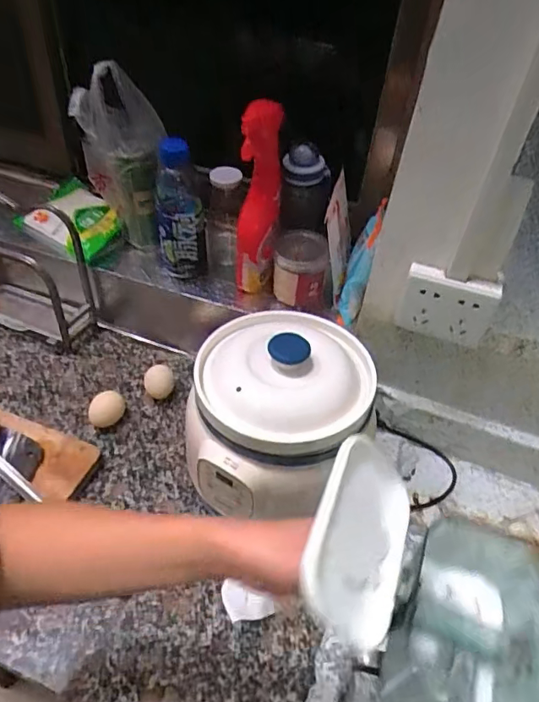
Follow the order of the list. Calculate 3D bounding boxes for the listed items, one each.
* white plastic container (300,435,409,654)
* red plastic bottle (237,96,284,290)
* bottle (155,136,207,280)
[{"bbox_3d":[0.057,0.112,0.308,0.082,0.009,0.116,48,47,-21],"label":"white plastic container"},{"bbox_3d":[-0.016,-0.205,0.718,0.058,0.271,0.057,5,44,-1],"label":"red plastic bottle"},{"bbox_3d":[-0.136,-0.208,0.758,0.064,0.202,0.067,-18,49,-23],"label":"bottle"}]

